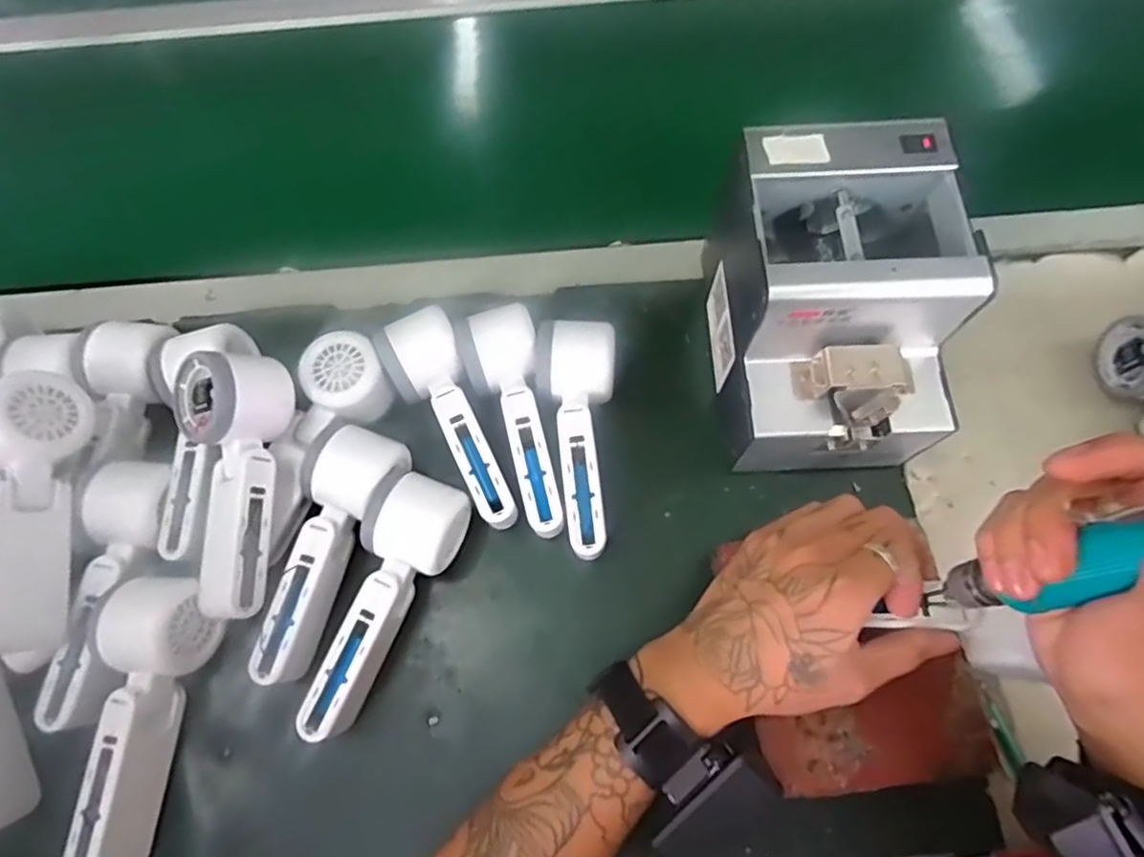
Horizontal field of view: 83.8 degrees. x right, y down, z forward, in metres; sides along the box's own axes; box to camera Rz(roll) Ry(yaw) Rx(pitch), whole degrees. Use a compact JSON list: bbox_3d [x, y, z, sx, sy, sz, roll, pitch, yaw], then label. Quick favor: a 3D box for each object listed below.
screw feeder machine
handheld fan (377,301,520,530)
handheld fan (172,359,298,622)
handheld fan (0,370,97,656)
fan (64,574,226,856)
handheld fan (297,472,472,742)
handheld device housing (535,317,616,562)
[{"bbox_3d":[0.168,-0.075,0.419,0.125,0.148,0.173,-3,68,1],"label":"screw feeder machine"},{"bbox_3d":[-0.086,-0.004,0.449,0.054,0.051,0.164,-23,69,-6],"label":"handheld fan"},{"bbox_3d":[-0.219,0.025,0.398,0.064,0.054,0.173,-5,68,1],"label":"handheld fan"},{"bbox_3d":[-0.341,0.054,0.395,0.056,0.053,0.175,-5,82,0],"label":"handheld fan"},{"bbox_3d":[-0.266,0.175,0.387,0.055,0.057,0.162,9,69,6],"label":"fan"},{"bbox_3d":[-0.128,0.107,0.412,0.059,0.051,0.164,27,72,13],"label":"handheld fan"},{"bbox_3d":[0.002,0.008,0.444,0.055,0.057,0.161,1,68,3],"label":"handheld device housing"}]

